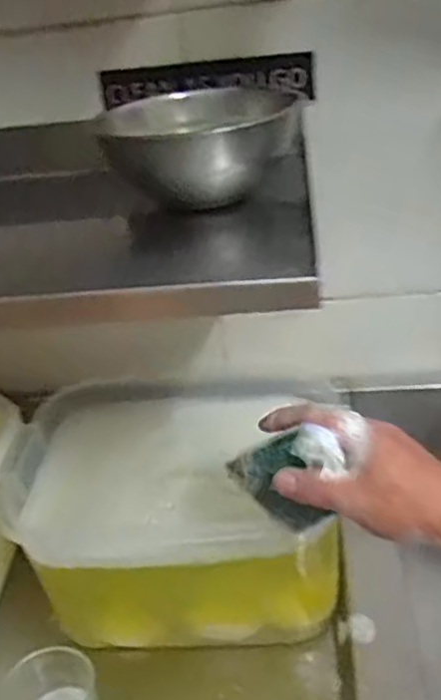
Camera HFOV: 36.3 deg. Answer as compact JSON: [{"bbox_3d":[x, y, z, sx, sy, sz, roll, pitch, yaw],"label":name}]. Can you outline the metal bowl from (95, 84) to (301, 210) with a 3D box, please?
[{"bbox_3d":[-0.014,-0.170,0.564,0.155,0.068,0.158,-6,30,3],"label":"metal bowl"}]

